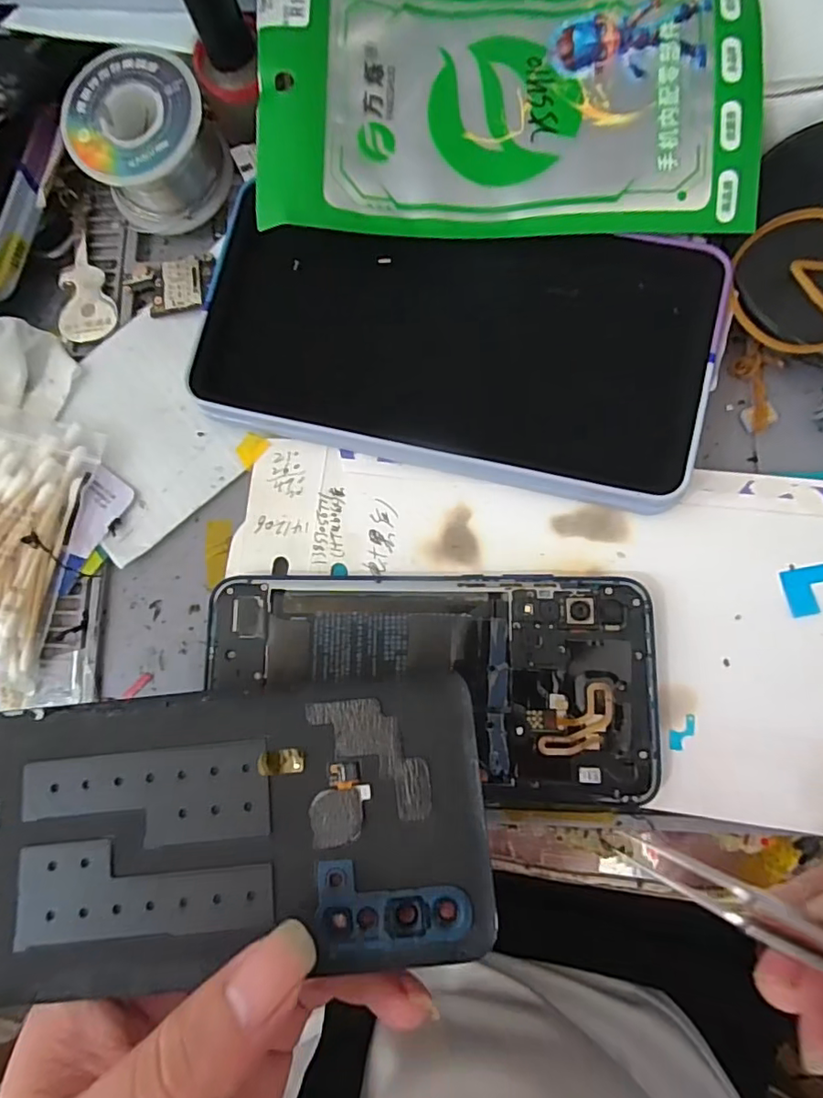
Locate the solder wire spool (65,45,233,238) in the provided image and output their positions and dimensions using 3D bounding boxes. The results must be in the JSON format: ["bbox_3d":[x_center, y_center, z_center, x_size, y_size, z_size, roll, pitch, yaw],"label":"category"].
[{"bbox_3d":[-0.105,-0.163,0.220,0.053,0.034,0.052,-1,82,5],"label":"solder wire spool"}]

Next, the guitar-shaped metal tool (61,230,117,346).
[{"bbox_3d":[-0.144,-0.113,0.237,0.024,0.004,0.050,-14,81,3],"label":"guitar-shaped metal tool"}]

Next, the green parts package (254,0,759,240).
[{"bbox_3d":[0.033,-0.164,0.198,0.173,0.031,0.095,1,89,7],"label":"green parts package"}]

